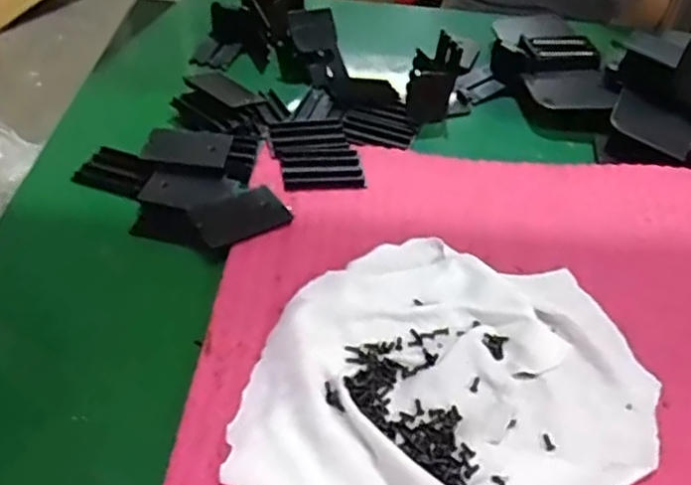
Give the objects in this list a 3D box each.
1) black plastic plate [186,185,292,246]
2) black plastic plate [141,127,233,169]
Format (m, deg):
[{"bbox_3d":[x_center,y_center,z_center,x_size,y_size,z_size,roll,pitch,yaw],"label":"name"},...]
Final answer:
[{"bbox_3d":[-0.063,-0.017,0.398,0.054,0.007,0.037,-20,50,-24],"label":"black plastic plate"},{"bbox_3d":[-0.106,-0.064,0.437,0.054,0.007,0.030,9,44,2],"label":"black plastic plate"}]

